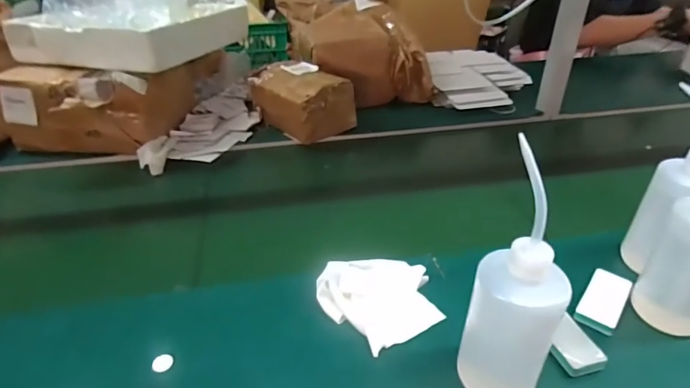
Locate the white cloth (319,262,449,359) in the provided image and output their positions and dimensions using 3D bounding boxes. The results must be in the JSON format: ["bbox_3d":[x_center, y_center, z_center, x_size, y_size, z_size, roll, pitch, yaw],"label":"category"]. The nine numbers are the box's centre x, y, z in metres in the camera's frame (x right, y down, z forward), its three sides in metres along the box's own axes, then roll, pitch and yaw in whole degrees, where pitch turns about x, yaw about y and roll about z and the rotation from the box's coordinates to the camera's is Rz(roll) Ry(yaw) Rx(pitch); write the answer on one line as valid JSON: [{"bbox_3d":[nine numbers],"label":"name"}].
[{"bbox_3d":[0.040,0.125,0.521,0.136,0.021,0.119,-6,36,-7],"label":"white cloth"}]

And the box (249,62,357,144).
[{"bbox_3d":[-0.097,-0.212,0.958,0.140,0.100,0.209,-27,41,-34],"label":"box"}]

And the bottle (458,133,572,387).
[{"bbox_3d":[0.151,0.095,0.386,0.077,0.232,0.087,14,36,21],"label":"bottle"}]

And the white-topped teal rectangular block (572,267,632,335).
[{"bbox_3d":[0.309,0.127,0.525,0.043,0.011,0.100,24,43,31],"label":"white-topped teal rectangular block"}]

